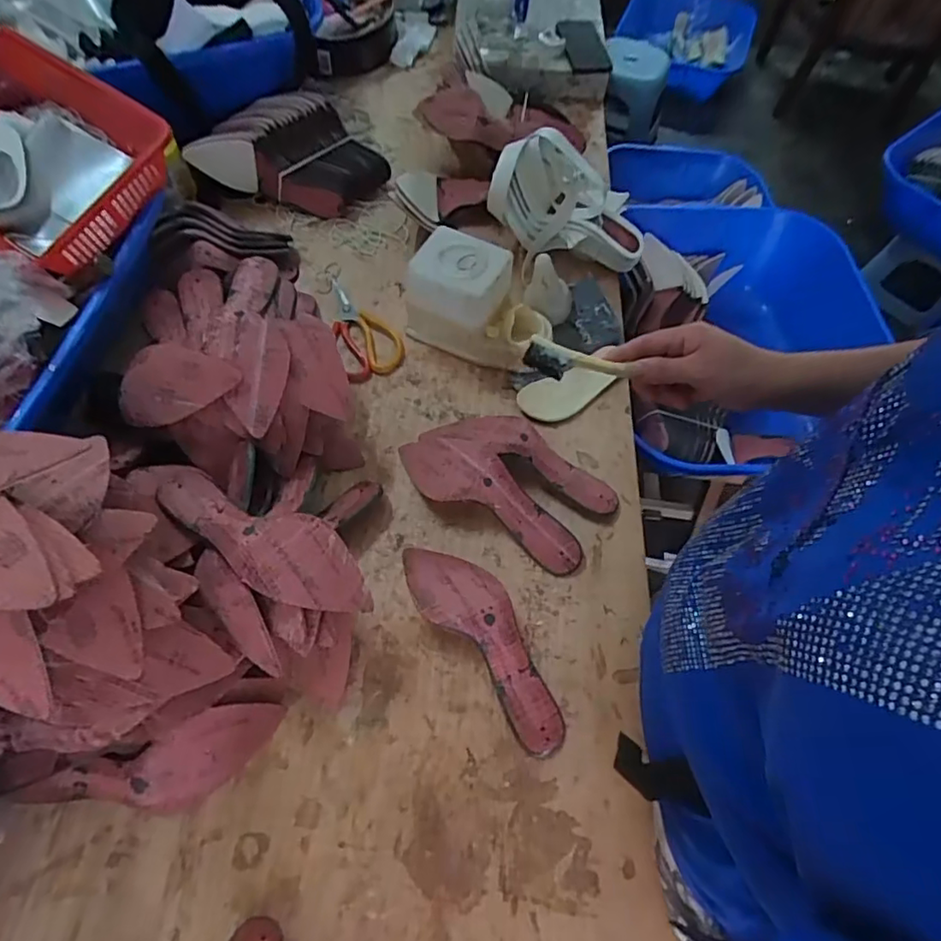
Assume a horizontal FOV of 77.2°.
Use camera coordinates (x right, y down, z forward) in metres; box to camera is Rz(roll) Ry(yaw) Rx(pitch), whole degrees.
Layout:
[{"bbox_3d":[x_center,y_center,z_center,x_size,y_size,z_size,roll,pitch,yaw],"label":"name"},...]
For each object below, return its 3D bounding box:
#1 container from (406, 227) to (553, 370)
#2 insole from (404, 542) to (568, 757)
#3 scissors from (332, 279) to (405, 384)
[{"bbox_3d":[0.023,-0.233,0.803,0.195,0.118,0.123,23,63,9],"label":"container"},{"bbox_3d":[0.017,0.171,0.626,0.079,0.051,0.251,-35,69,-20],"label":"insole"},{"bbox_3d":[-0.155,-0.215,0.839,0.082,0.022,0.189,-16,64,-12],"label":"scissors"}]

